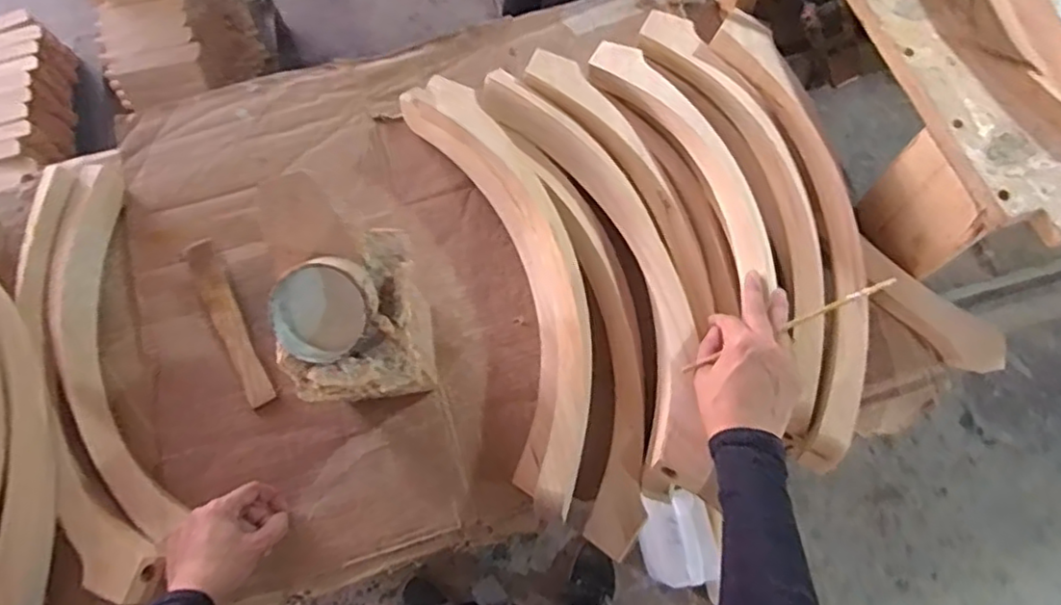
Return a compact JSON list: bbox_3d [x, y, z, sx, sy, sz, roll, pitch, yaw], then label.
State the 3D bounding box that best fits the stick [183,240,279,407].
[{"bbox_3d":[-0.357,0.022,0.766,0.035,0.022,0.227,-29,72,-8],"label":"stick"}]

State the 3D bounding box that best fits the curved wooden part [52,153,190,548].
[{"bbox_3d":[-0.481,0.031,0.729,0.095,0.046,0.466,-18,73,-5],"label":"curved wooden part"}]

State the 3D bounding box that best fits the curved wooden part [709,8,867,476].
[{"bbox_3d":[0.287,-0.086,0.686,0.108,0.049,0.502,-5,70,0],"label":"curved wooden part"}]

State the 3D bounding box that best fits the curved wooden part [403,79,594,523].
[{"bbox_3d":[-0.021,-0.037,0.714,0.129,0.053,0.523,-17,71,-4],"label":"curved wooden part"}]

